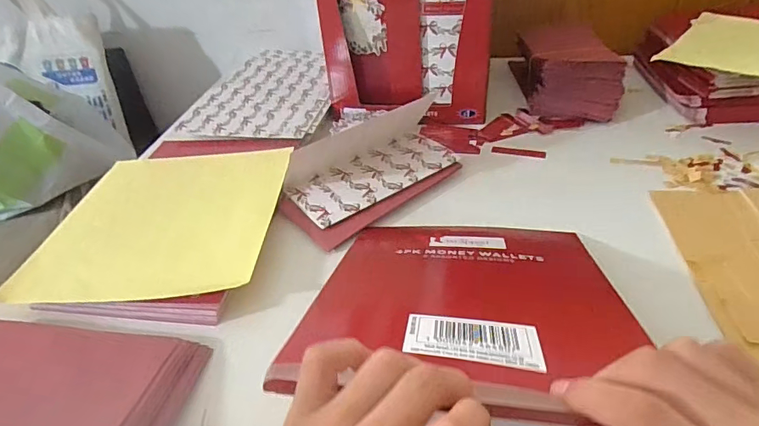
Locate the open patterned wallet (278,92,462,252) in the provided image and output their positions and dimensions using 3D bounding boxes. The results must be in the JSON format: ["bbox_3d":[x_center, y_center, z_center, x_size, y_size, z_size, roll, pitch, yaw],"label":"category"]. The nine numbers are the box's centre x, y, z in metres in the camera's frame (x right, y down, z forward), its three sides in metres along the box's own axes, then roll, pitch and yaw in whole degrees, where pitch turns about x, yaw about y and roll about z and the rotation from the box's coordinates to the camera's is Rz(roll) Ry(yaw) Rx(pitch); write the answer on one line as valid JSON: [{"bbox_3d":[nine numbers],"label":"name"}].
[{"bbox_3d":[-0.009,-0.059,0.497,0.213,0.049,0.128,-29,42,-29],"label":"open patterned wallet"}]

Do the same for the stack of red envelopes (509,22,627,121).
[{"bbox_3d":[0.240,-0.189,0.621,0.115,0.068,0.153,-2,36,5],"label":"stack of red envelopes"}]

